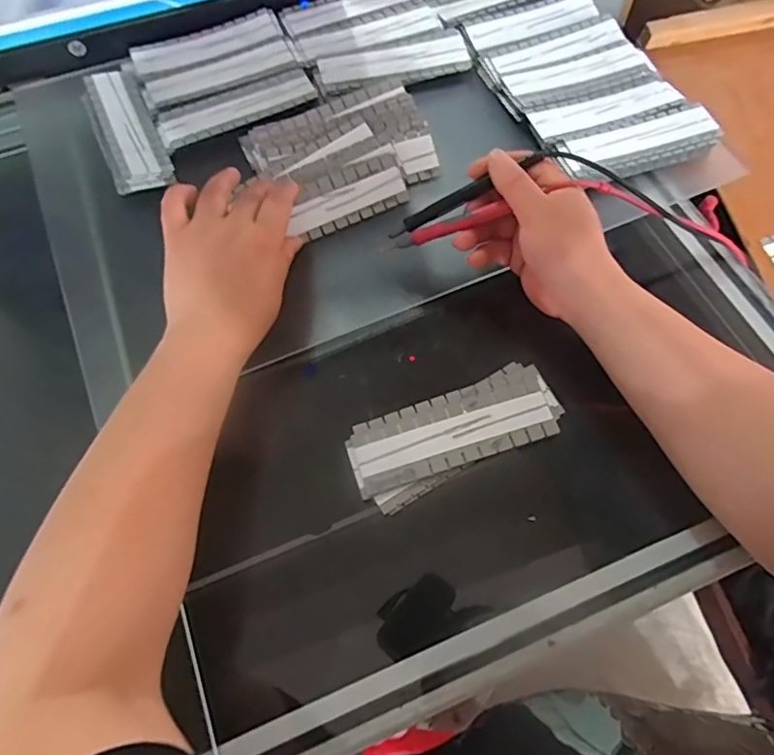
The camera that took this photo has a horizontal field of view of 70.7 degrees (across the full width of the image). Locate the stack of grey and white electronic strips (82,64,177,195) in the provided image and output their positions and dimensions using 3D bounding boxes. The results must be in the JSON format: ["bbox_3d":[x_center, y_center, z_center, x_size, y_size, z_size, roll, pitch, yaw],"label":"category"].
[{"bbox_3d":[-0.214,-0.206,0.442,0.045,0.014,0.143,-25,66,-10],"label":"stack of grey and white electronic strips"}]

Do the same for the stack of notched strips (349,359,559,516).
[{"bbox_3d":[0.045,0.034,0.343,0.136,0.010,0.054,-21,66,-8],"label":"stack of notched strips"}]

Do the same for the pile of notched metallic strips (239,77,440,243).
[{"bbox_3d":[-0.029,-0.175,0.430,0.134,0.022,0.101,-28,70,-11],"label":"pile of notched metallic strips"}]

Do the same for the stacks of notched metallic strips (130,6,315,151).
[{"bbox_3d":[-0.140,-0.258,0.463,0.131,0.008,0.128,-22,66,-9],"label":"stacks of notched metallic strips"}]

